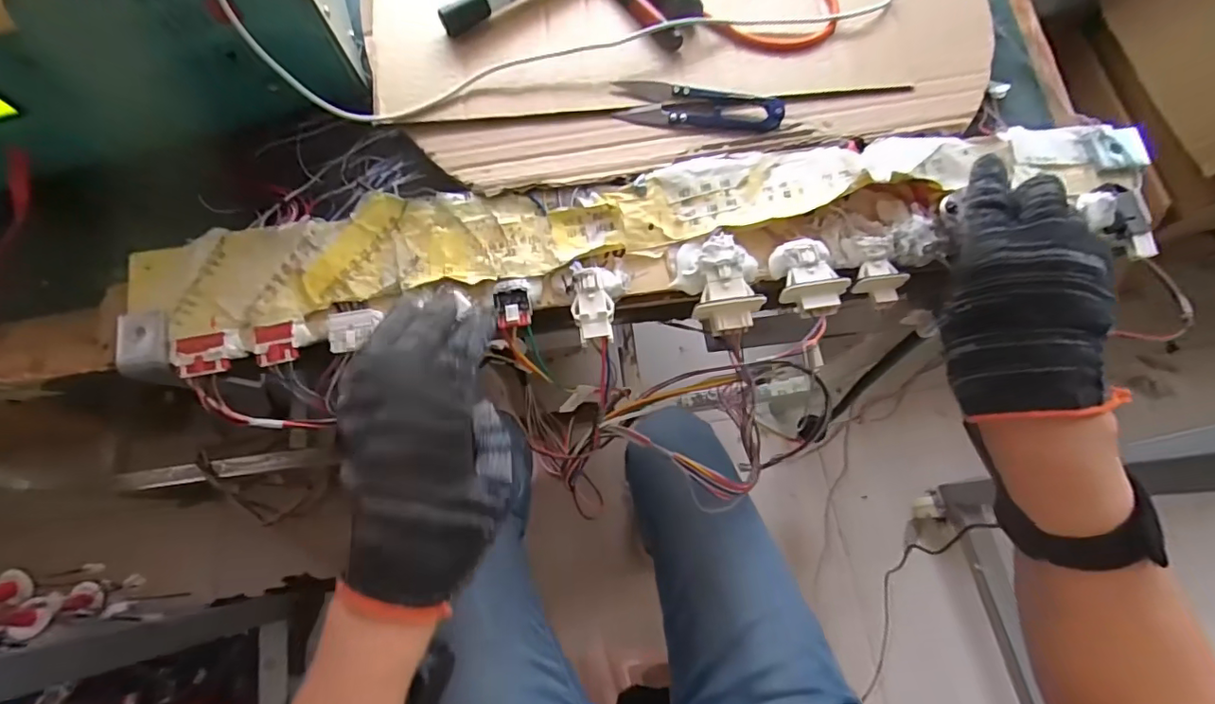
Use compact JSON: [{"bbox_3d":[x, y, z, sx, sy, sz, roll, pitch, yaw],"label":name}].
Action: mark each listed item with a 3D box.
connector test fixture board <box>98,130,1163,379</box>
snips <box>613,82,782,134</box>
[{"bbox_3d":[0.025,-0.065,0.356,0.659,0.042,0.114,-8,74,-1],"label":"connector test fixture board"},{"bbox_3d":[0.064,-0.172,0.379,0.117,0.007,0.030,8,74,3],"label":"snips"}]

